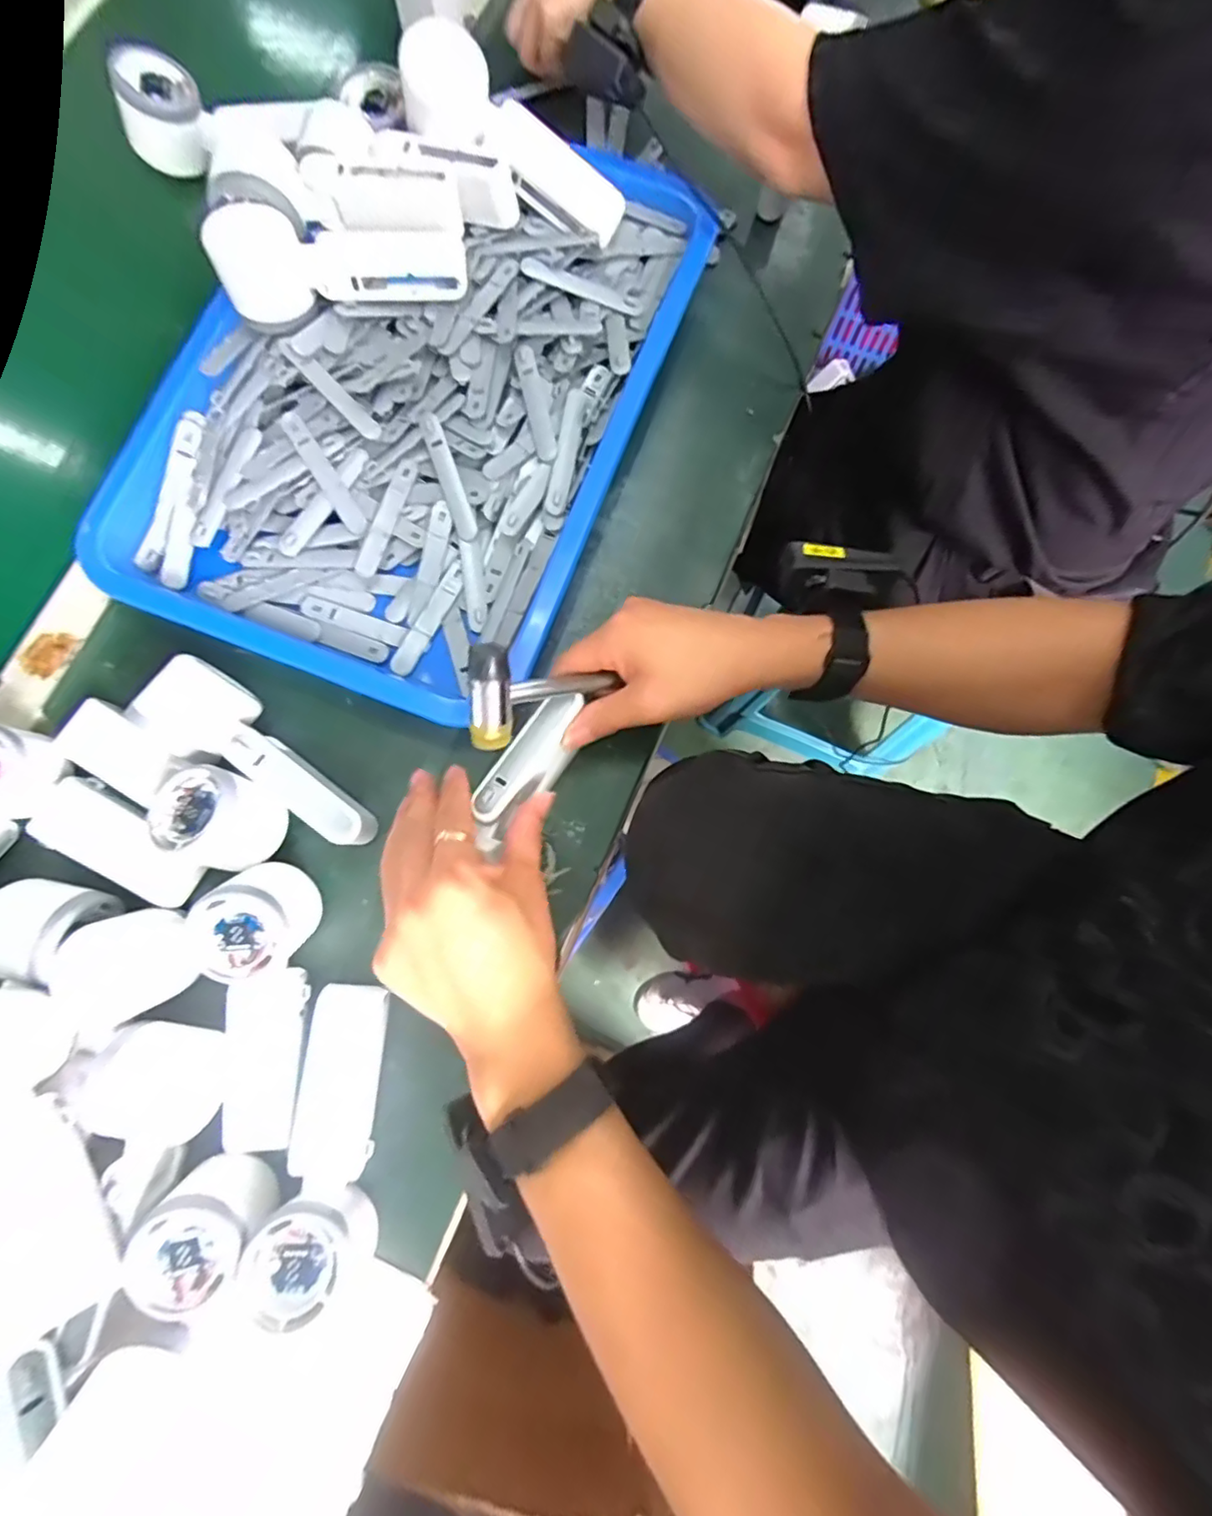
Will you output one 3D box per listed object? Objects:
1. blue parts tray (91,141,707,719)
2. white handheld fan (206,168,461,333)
[{"bbox_3d":[-0.138,-0.275,0.442,0.322,0.046,0.463,22,79,4],"label":"blue parts tray"},{"bbox_3d":[-0.185,-0.349,0.413,0.166,0.050,0.072,0,78,0],"label":"white handheld fan"}]

